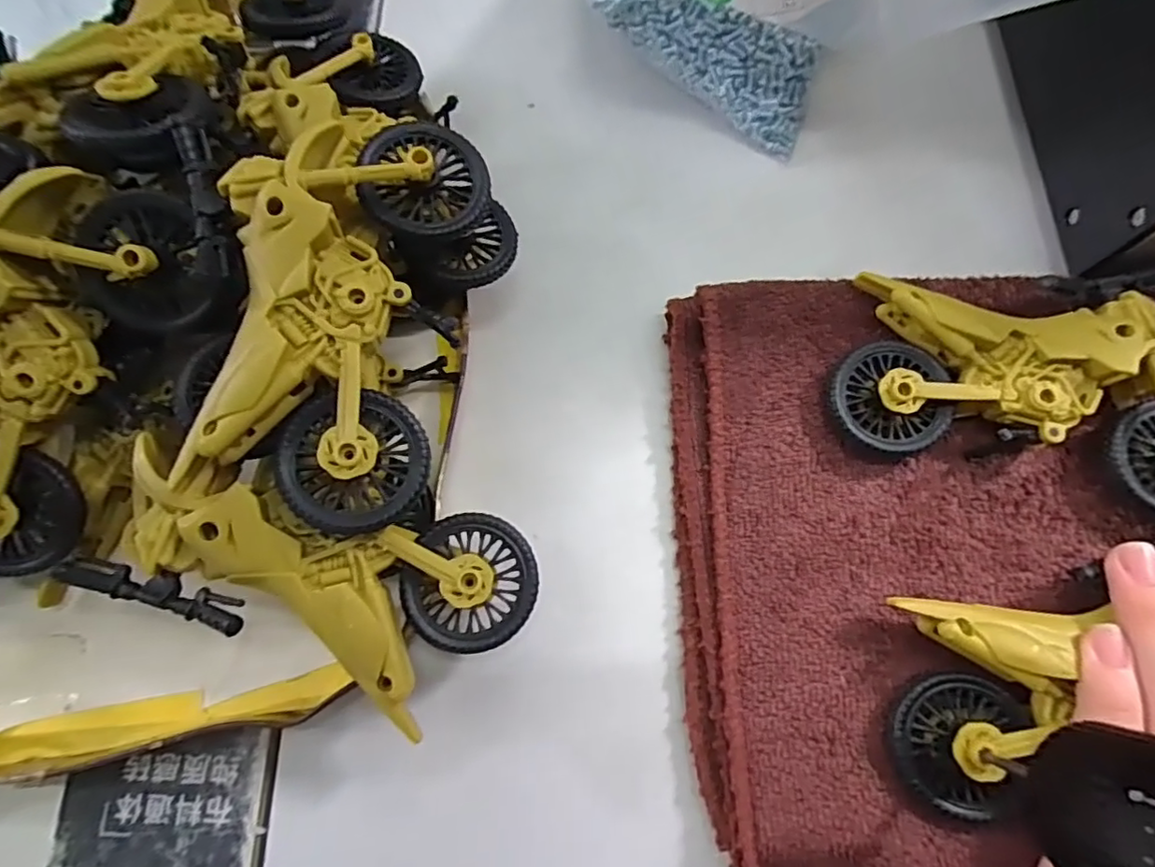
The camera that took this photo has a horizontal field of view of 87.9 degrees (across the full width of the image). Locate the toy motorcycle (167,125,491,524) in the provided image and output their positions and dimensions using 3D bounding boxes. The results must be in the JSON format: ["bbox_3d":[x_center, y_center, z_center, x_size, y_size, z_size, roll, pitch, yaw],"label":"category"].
[{"bbox_3d":[-0.064,-0.037,0.168,0.056,0.036,0.119,8,75,4],"label":"toy motorcycle"}]

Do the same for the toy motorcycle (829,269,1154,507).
[{"bbox_3d":[0.144,-0.020,0.192,0.115,0.024,0.072,8,75,5],"label":"toy motorcycle"}]

